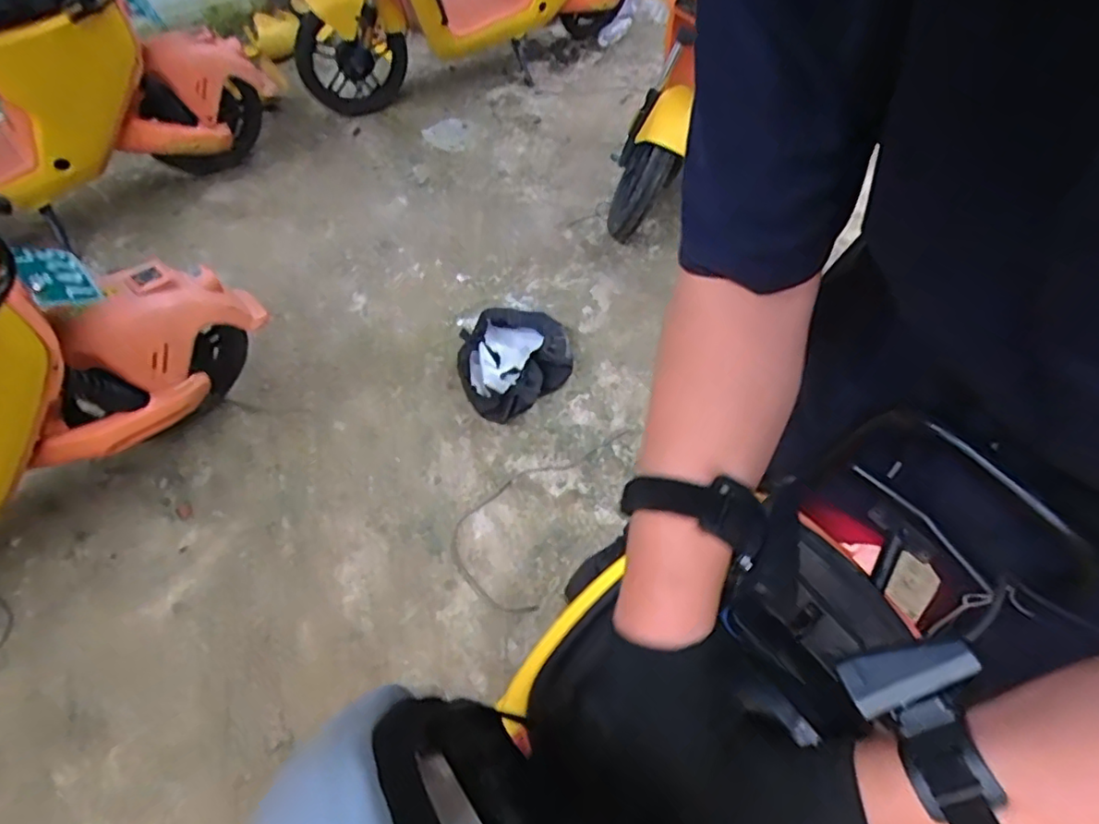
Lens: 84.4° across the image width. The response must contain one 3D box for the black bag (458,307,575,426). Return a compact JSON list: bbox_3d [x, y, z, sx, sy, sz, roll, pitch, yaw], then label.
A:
[{"bbox_3d":[-0.090,-0.135,1.522,0.276,0.106,0.351,-9,52,-8],"label":"black bag"}]

